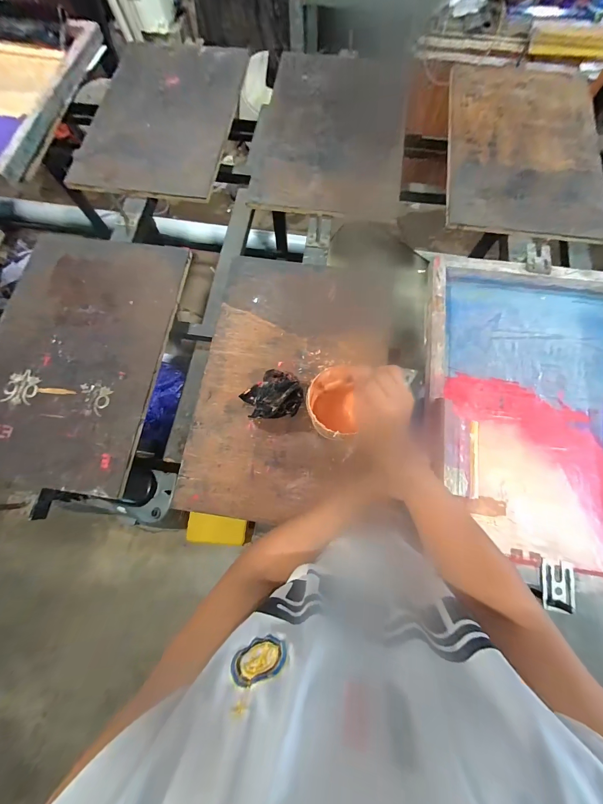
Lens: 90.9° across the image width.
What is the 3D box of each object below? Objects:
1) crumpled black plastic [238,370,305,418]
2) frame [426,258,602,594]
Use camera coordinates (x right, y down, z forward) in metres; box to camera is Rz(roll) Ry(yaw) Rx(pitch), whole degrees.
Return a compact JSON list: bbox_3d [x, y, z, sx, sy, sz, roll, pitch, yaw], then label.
[{"bbox_3d":[-0.062,-0.013,0.612,0.125,0.049,0.096,-14,76,-2],"label":"crumpled black plastic"},{"bbox_3d":[0.481,0.003,0.596,0.454,0.051,0.639,9,75,2],"label":"frame"}]

